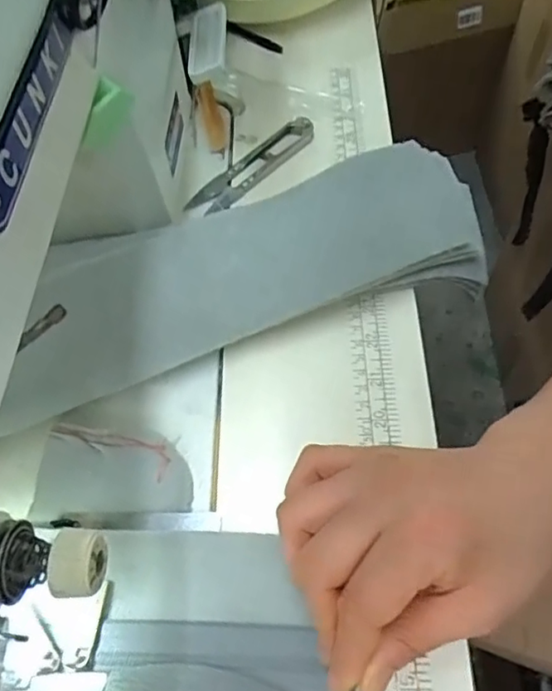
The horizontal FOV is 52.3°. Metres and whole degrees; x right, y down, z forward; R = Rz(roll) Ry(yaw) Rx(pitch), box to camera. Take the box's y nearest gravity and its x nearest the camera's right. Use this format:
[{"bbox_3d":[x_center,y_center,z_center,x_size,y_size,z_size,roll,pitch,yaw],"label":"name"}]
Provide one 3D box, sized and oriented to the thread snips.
[{"bbox_3d":[-0.018,-0.133,0.412,0.026,0.013,0.111,38,69,22],"label":"thread snips"}]

